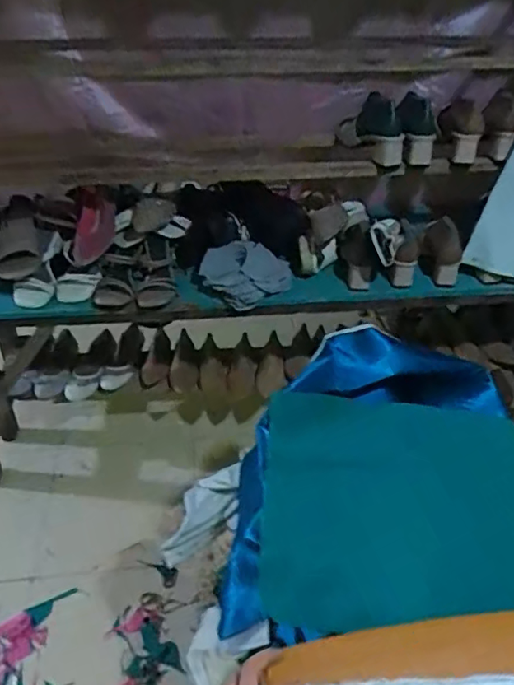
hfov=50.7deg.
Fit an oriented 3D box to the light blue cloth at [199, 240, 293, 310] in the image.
[{"bbox_3d":[-0.026,-0.160,1.219,0.187,0.077,0.153,-22,46,-26],"label":"light blue cloth"}]

